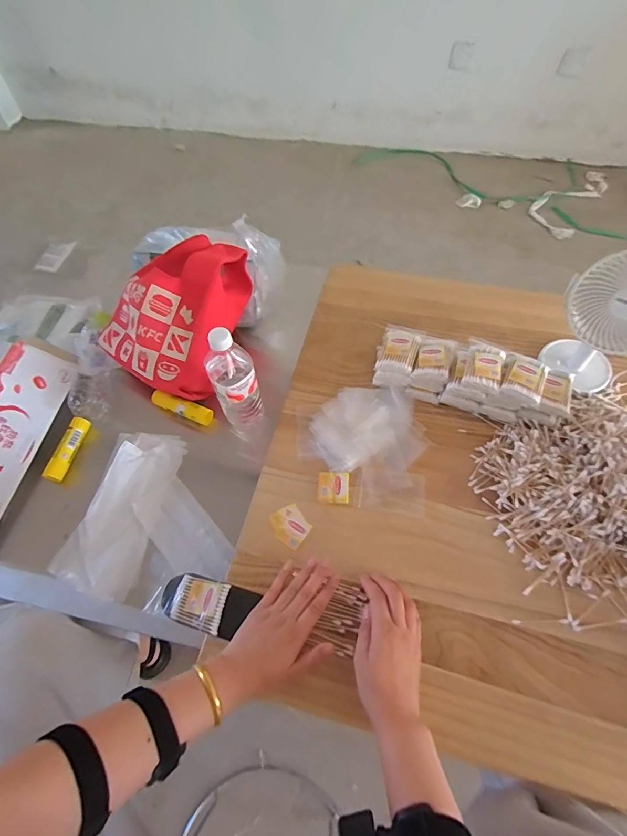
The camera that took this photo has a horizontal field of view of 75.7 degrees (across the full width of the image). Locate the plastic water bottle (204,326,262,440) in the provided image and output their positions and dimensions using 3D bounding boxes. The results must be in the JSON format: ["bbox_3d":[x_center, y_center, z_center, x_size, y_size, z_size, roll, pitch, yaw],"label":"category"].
[{"bbox_3d":[-0.125,-0.053,0.641,0.069,0.235,0.063,-21,62,-10],"label":"plastic water bottle"}]

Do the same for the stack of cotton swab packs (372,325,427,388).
[{"bbox_3d":[0.140,-0.100,0.678,0.070,0.067,0.093,16,62,10],"label":"stack of cotton swab packs"}]

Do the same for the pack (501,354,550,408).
[{"bbox_3d":[0.321,-0.058,0.612,0.056,0.022,0.074,24,63,15],"label":"pack"}]

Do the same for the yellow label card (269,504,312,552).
[{"bbox_3d":[-0.033,0.158,0.588,0.047,0.006,0.057,-37,65,-18],"label":"yellow label card"}]

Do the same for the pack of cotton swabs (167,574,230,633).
[{"bbox_3d":[-0.155,0.248,0.542,0.076,0.016,0.058,11,61,8],"label":"pack of cotton swabs"}]

